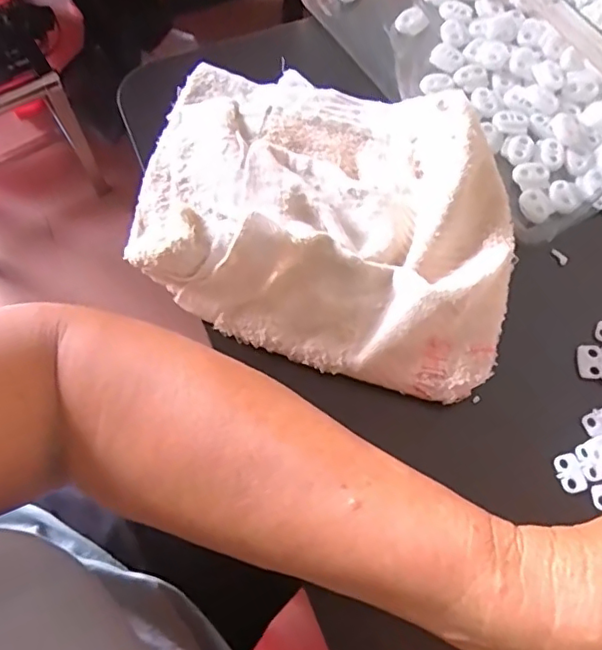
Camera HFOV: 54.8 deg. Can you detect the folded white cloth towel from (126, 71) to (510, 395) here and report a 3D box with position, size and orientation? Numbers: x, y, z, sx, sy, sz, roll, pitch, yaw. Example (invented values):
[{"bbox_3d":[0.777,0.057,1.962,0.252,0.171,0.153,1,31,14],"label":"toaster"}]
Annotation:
[{"bbox_3d":[0.011,-0.070,0.316,0.220,0.048,0.170,20,68,7],"label":"folded white cloth towel"}]

